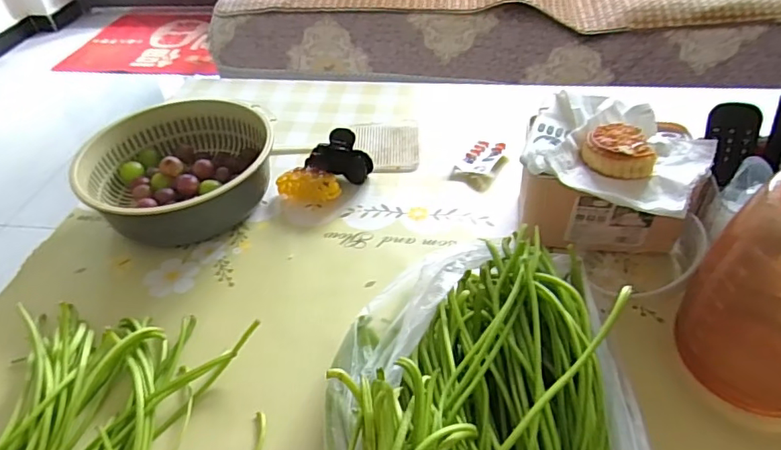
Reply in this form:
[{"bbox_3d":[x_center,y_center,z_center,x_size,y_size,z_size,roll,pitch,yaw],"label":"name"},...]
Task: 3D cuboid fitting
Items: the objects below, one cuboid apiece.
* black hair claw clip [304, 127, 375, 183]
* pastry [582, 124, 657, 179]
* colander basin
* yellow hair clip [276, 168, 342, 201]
[{"bbox_3d":[-0.065,-0.084,0.664,0.081,0.052,0.054,-6,43,-1],"label":"black hair claw clip"},{"bbox_3d":[0.217,-0.074,0.499,0.061,0.022,0.067,11,45,17],"label":"pastry"},{"bbox_3d":[-0.249,-0.068,0.640,0.215,0.082,0.175,-13,43,-9],"label":"colander basin"},{"bbox_3d":[-0.098,-0.048,0.644,0.077,0.033,0.032,4,43,9],"label":"yellow hair clip"}]

